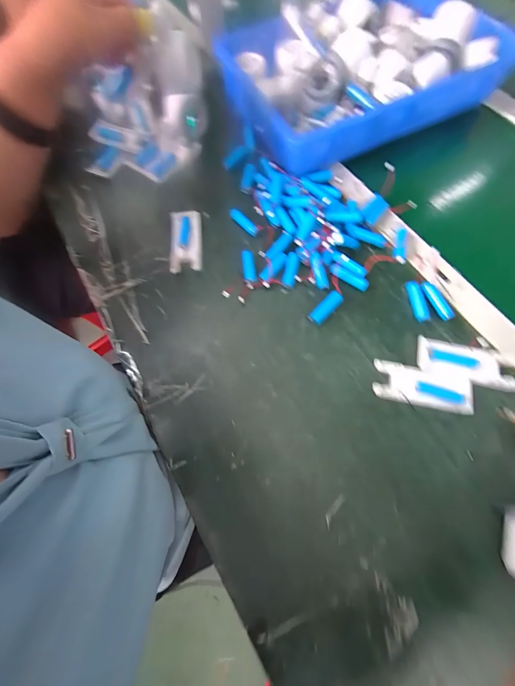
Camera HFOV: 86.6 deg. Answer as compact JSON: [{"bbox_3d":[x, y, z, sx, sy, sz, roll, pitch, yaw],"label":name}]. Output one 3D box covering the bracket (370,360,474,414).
[{"bbox_3d":[0.193,0.052,0.321,0.108,0.010,0.046,11,71,6],"label":"bracket"}]

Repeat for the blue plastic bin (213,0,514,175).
[{"bbox_3d":[0.183,-0.455,0.458,0.424,0.099,0.268,-27,71,-8],"label":"blue plastic bin"}]

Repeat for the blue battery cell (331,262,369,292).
[{"bbox_3d":[0.124,-0.090,0.368,0.056,0.013,0.013,32,74,13],"label":"blue battery cell"}]

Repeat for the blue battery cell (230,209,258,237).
[{"bbox_3d":[-0.019,-0.182,0.413,0.051,0.014,0.014,44,77,9],"label":"blue battery cell"}]

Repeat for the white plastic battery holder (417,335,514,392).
[{"bbox_3d":[0.249,0.024,0.327,0.108,0.007,0.044,13,71,7],"label":"white plastic battery holder"}]

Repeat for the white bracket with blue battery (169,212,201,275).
[{"bbox_3d":[-0.106,-0.151,0.407,0.043,0.012,0.106,-5,70,0],"label":"white bracket with blue battery"}]

